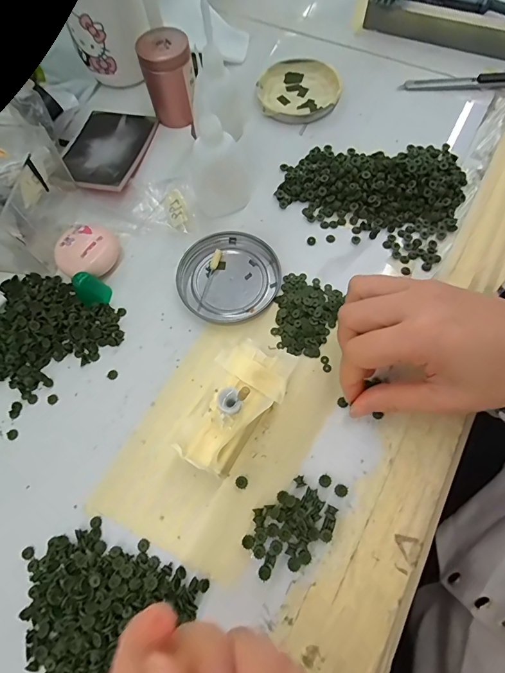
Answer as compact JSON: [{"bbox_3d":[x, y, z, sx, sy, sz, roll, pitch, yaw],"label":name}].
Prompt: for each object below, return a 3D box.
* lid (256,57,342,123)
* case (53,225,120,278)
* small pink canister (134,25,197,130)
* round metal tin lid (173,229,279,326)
[{"bbox_3d":[0.044,-0.245,0.383,0.077,0.010,0.081,-1,68,2],"label":"lid"},{"bbox_3d":[-0.131,-0.067,0.311,0.040,0.018,0.044,-1,68,2],"label":"case"},{"bbox_3d":[-0.072,-0.230,0.354,0.045,0.062,0.046,-1,68,2],"label":"small pink canister"},{"bbox_3d":[-0.020,-0.047,0.307,0.077,0.008,0.074,-1,68,2],"label":"round metal tin lid"}]

